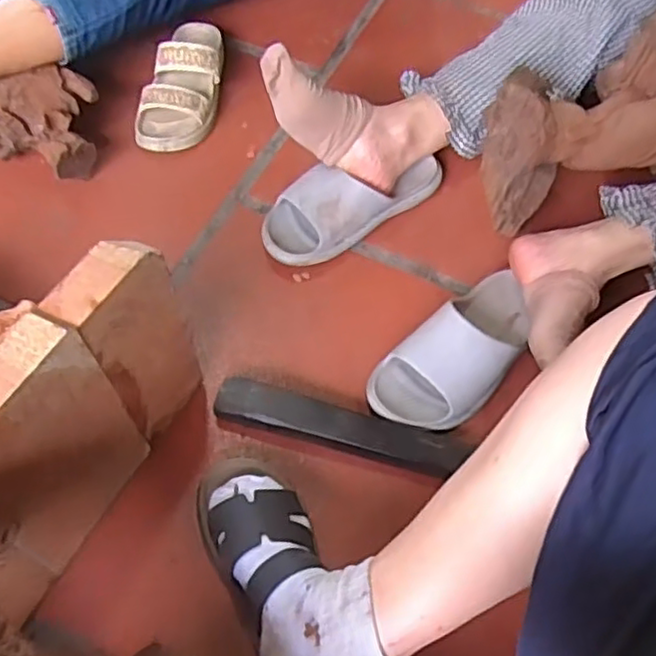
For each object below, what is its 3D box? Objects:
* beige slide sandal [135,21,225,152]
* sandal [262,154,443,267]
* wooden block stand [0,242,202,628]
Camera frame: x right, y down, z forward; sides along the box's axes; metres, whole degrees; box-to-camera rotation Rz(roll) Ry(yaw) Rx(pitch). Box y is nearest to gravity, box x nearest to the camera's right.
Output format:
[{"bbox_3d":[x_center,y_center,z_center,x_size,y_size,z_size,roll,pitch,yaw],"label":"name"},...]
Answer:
[{"bbox_3d":[-0.194,-0.334,0.903,0.097,0.084,0.213,6,59,0],"label":"beige slide sandal"},{"bbox_3d":[0.030,-0.165,0.818,0.251,0.054,0.094,-32,66,-20],"label":"sandal"},{"bbox_3d":[-0.250,0.134,0.531,0.064,0.220,0.413,26,61,12],"label":"wooden block stand"}]

